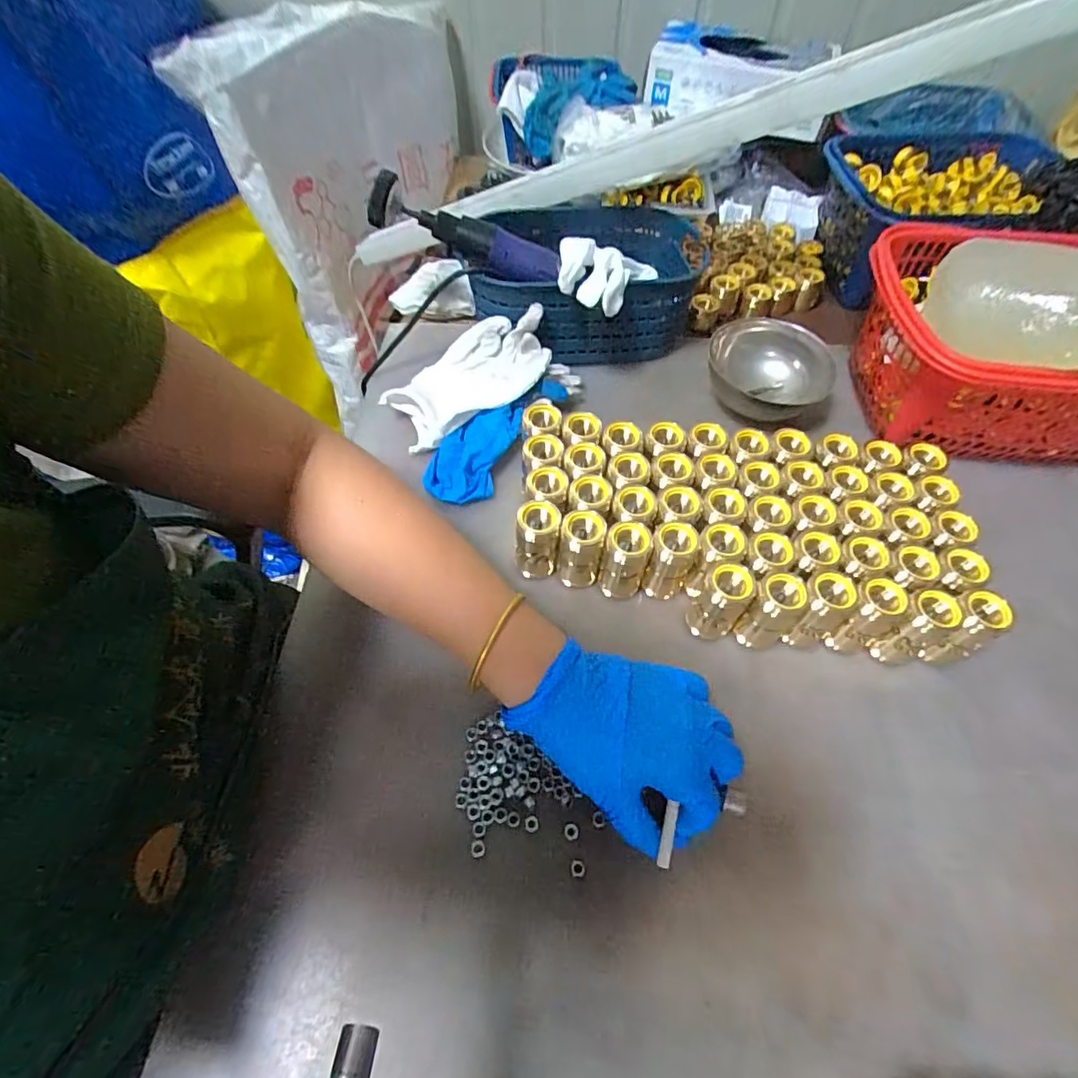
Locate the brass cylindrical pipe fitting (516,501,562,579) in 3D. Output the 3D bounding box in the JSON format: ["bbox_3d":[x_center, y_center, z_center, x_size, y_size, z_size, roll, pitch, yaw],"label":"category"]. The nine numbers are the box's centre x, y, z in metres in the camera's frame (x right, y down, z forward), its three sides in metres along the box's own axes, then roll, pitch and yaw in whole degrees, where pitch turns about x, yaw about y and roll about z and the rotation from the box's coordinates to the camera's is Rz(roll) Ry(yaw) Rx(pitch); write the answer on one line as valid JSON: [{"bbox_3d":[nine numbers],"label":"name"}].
[{"bbox_3d":[-0.001,0.007,0.420,0.030,0.085,0.027,4,58,2],"label":"brass cylindrical pipe fitting"}]

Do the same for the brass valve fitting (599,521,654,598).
[{"bbox_3d":[0.063,0.020,0.407,0.031,0.073,0.029,16,59,9],"label":"brass valve fitting"}]

